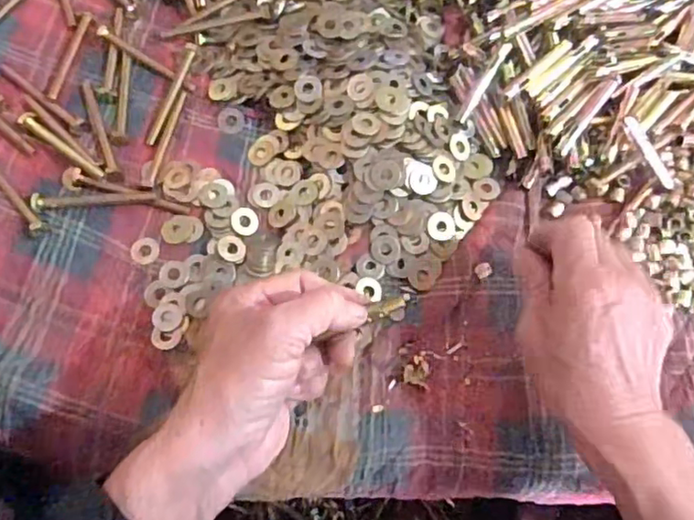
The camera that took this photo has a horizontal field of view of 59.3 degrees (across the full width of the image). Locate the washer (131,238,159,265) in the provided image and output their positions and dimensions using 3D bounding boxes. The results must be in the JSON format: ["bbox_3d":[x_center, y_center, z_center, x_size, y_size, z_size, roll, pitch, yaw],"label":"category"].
[{"bbox_3d":[-0.138,-0.007,0.418,0.019,0.004,0.019,-2,73,-3],"label":"washer"}]

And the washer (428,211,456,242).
[{"bbox_3d":[0.065,-0.023,0.422,0.019,0.005,0.019,1,73,-2],"label":"washer"}]

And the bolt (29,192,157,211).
[{"bbox_3d":[-0.175,-0.042,0.423,0.081,0.013,0.012,-4,73,-3],"label":"bolt"}]

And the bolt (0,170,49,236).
[{"bbox_3d":[-0.237,-0.049,0.424,0.012,0.006,0.084,-42,78,-13],"label":"bolt"}]

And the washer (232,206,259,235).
[{"bbox_3d":[-0.071,-0.027,0.426,0.019,0.004,0.020,1,73,-2],"label":"washer"}]

